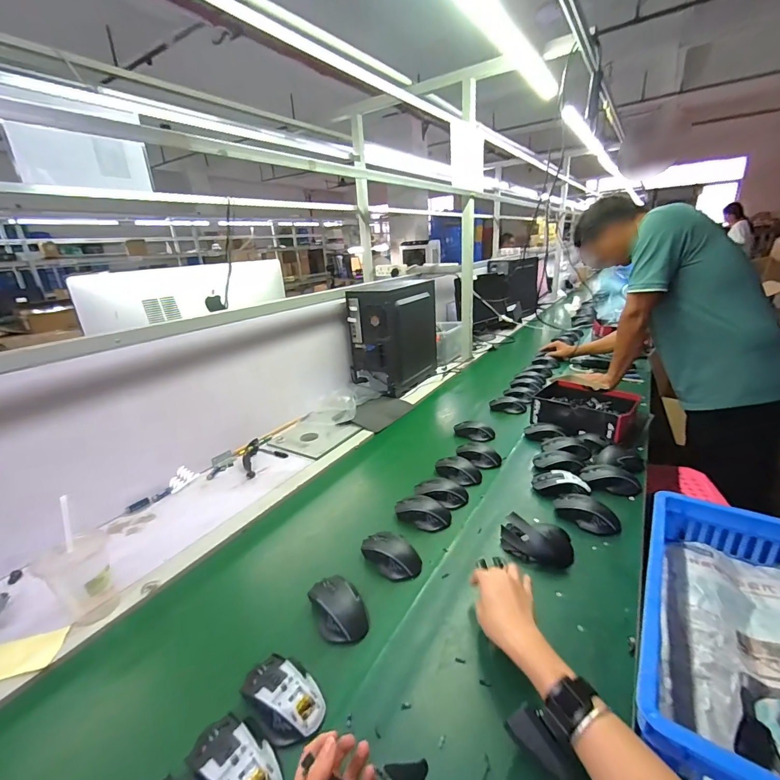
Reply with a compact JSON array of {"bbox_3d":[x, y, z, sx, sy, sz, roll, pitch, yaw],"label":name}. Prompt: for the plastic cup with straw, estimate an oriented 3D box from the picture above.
[{"bbox_3d":[-0.508,0.287,0.626,0.092,0.179,0.082,-21,26,-39],"label":"plastic cup with straw"}]

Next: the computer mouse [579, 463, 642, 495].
[{"bbox_3d":[0.497,0.199,0.866,0.119,0.036,0.066,6,22,23],"label":"computer mouse"}]

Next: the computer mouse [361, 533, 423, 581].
[{"bbox_3d":[0.004,0.301,0.711,0.111,0.036,0.073,16,27,41],"label":"computer mouse"}]

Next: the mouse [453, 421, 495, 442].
[{"bbox_3d":[0.250,0.122,1.147,0.121,0.034,0.065,5,22,22],"label":"mouse"}]

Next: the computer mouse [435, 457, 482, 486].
[{"bbox_3d":[0.174,0.199,0.958,0.112,0.033,0.076,15,27,40],"label":"computer mouse"}]

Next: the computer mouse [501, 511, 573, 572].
[{"bbox_3d":[0.267,0.273,0.700,0.124,0.049,0.080,5,22,22],"label":"computer mouse"}]

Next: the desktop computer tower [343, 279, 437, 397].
[{"bbox_3d":[0.026,-0.224,1.550,0.197,0.382,0.382,10,24,31],"label":"desktop computer tower"}]

